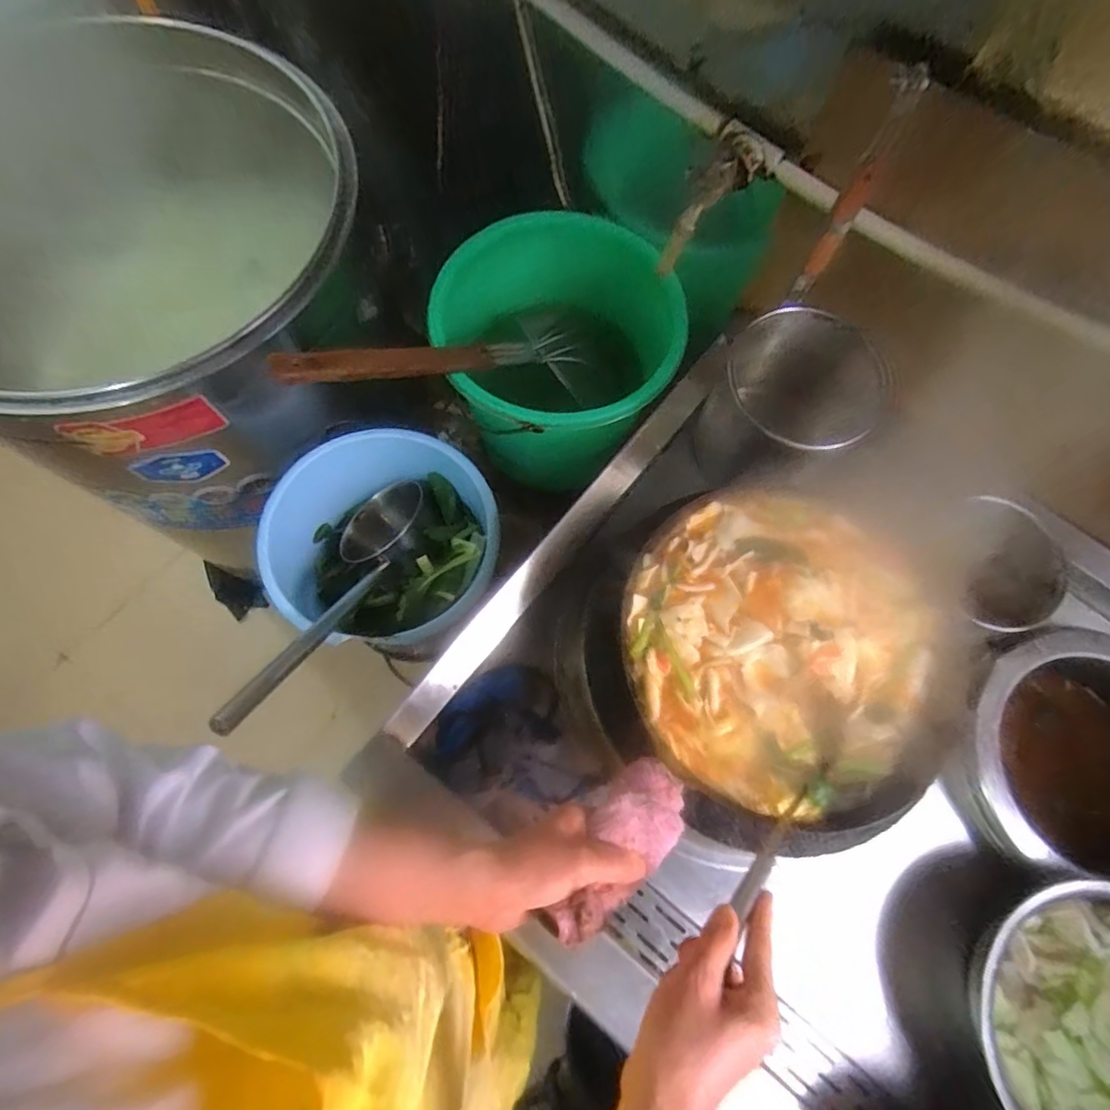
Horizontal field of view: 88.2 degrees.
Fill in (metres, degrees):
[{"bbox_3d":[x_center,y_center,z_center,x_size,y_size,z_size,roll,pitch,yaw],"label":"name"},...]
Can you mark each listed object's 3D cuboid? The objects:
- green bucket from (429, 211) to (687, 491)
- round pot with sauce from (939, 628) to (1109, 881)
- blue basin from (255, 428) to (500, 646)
[{"bbox_3d":[-0.002,-0.282,0.945,0.322,0.347,0.334,1,72,-2],"label":"green bucket"},{"bbox_3d":[0.609,0.239,0.684,0.257,0.123,0.279,1,72,-2],"label":"round pot with sauce"},{"bbox_3d":[-0.239,-0.022,0.846,0.269,0.168,0.283,1,72,-2],"label":"blue basin"}]

